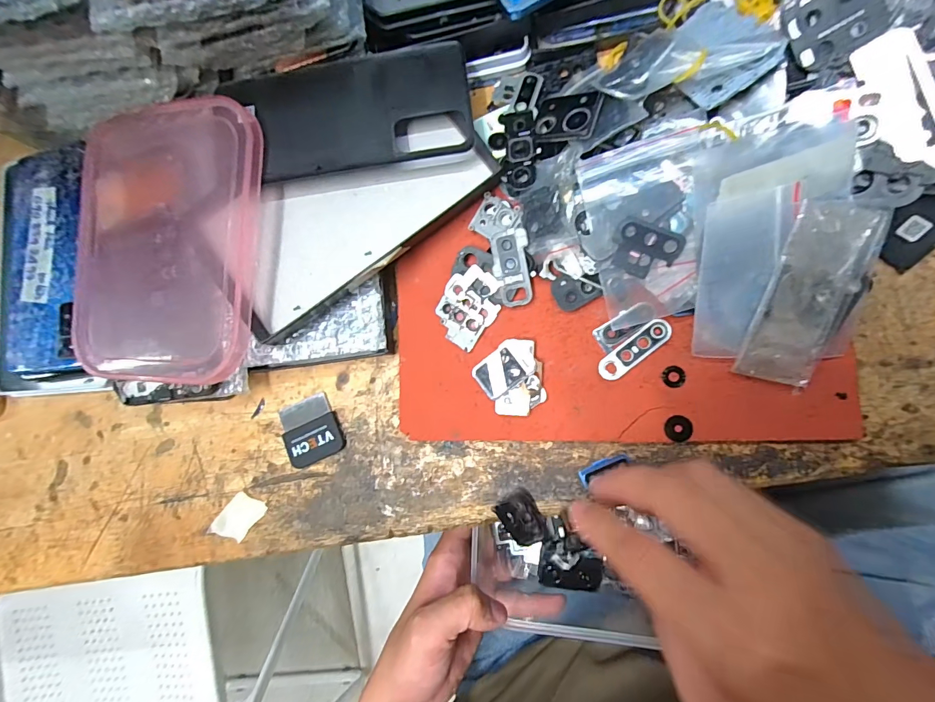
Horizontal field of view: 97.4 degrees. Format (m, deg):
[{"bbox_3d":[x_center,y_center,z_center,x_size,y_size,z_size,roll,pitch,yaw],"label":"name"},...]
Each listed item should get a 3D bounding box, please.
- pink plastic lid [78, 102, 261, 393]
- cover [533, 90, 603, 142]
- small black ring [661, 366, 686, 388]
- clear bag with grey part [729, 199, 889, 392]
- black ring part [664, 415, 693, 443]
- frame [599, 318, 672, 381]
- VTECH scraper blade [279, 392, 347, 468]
[{"bbox_3d":[-0.180,-0.066,0.248,0.116,0.016,0.162,2,87,6],"label":"pink plastic lid"},{"bbox_3d":[0.057,-0.132,0.233,0.036,0.006,0.028,11,81,33],"label":"cover"},{"bbox_3d":[0.116,0.015,0.231,0.012,0.004,0.012,-1,86,10],"label":"small black ring"},{"bbox_3d":[0.168,-0.026,0.202,0.038,0.008,0.088,14,110,7],"label":"clear bag with grey part"},{"bbox_3d":[0.118,0.043,0.229,0.014,0.004,0.014,-1,86,10],"label":"black ring part"},{"bbox_3d":[0.096,-0.001,0.234,0.047,0.004,0.014,-39,81,5],"label":"frame"},{"bbox_3d":[-0.103,0.052,0.268,0.039,0.005,0.040,-26,83,7],"label":"VTECH scraper blade"}]

